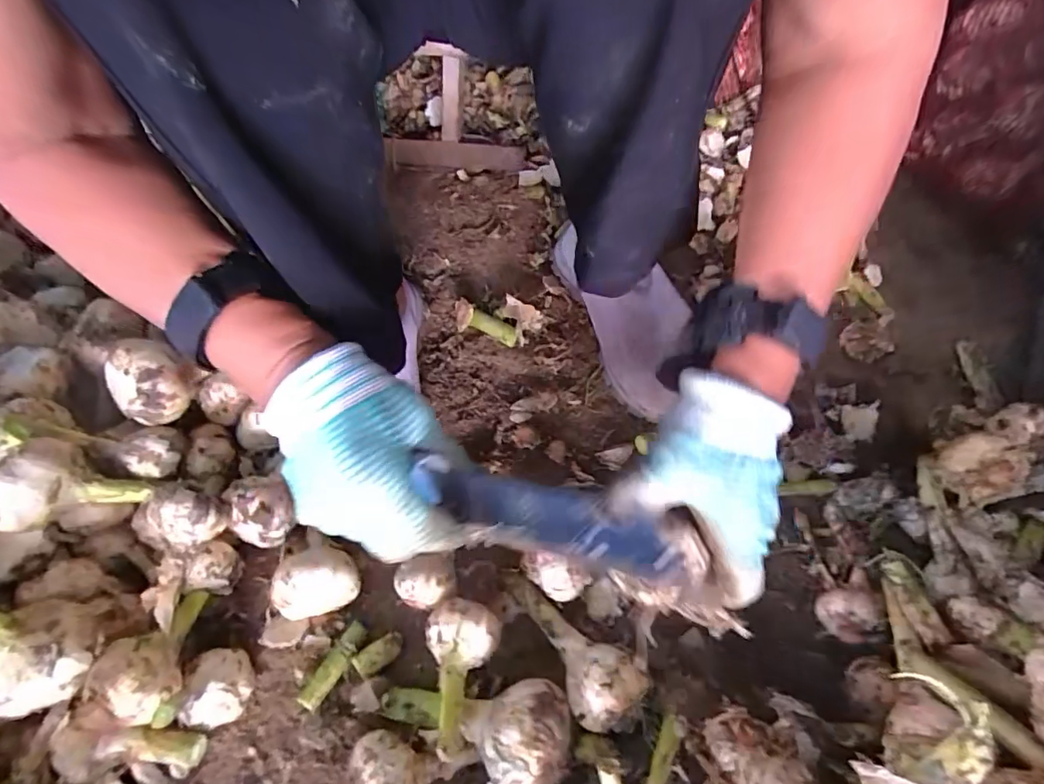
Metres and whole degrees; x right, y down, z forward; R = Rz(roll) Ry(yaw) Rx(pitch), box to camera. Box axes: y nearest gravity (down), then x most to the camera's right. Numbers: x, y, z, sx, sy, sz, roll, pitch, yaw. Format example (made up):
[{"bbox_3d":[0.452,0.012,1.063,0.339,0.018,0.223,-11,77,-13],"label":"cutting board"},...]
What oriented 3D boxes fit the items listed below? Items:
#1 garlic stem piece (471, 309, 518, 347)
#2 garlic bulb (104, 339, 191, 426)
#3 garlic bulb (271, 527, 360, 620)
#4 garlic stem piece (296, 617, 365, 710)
[{"bbox_3d":[-0.028,-0.062,0.507,0.050,0.019,0.015,26,65,17],"label":"garlic stem piece"},{"bbox_3d":[-0.285,-0.010,0.387,0.054,0.051,0.052,-2,60,3],"label":"garlic bulb"},{"bbox_3d":[-0.148,0.138,0.376,0.056,0.054,0.053,8,60,8],"label":"garlic bulb"},{"bbox_3d":[-0.133,0.194,0.364,0.017,0.017,0.061,29,65,19],"label":"garlic stem piece"}]

